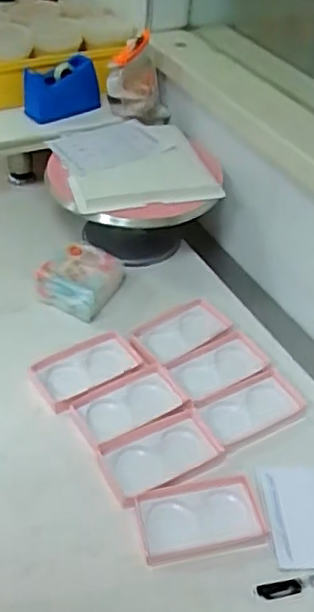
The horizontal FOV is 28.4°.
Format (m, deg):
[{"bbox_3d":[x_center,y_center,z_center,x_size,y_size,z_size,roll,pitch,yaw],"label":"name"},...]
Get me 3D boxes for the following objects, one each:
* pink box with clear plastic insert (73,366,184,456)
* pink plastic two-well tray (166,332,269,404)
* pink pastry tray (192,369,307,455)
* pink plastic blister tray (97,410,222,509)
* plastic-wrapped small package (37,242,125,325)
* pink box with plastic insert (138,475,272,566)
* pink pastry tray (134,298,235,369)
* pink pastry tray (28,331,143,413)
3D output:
[{"bbox_3d":[-0.034,0.139,0.846,0.151,0.028,0.078,-23,49,-27],"label":"pink box with clear plastic insert"},{"bbox_3d":[0.092,0.089,0.913,0.153,0.018,0.078,-23,50,-28],"label":"pink plastic two-well tray"},{"bbox_3d":[0.131,0.142,0.858,0.150,0.023,0.079,-20,48,-25],"label":"pink pastry tray"},{"bbox_3d":[0.007,0.188,0.779,0.147,0.030,0.085,-17,47,-23],"label":"pink plastic blister tray"},{"bbox_3d":[-0.126,-0.039,0.994,0.108,0.060,0.122,18,44,13],"label":"plastic-wrapped small package"},{"bbox_3d":[0.051,0.248,0.724,0.143,0.021,0.084,-6,44,-13],"label":"pink box with plastic insert"},{"bbox_3d":[0.039,0.043,0.949,0.149,0.021,0.085,-28,52,-31],"label":"pink pastry tray"},{"bbox_3d":[-0.097,0.094,0.889,0.149,0.039,0.088,-23,49,-27],"label":"pink pastry tray"}]

